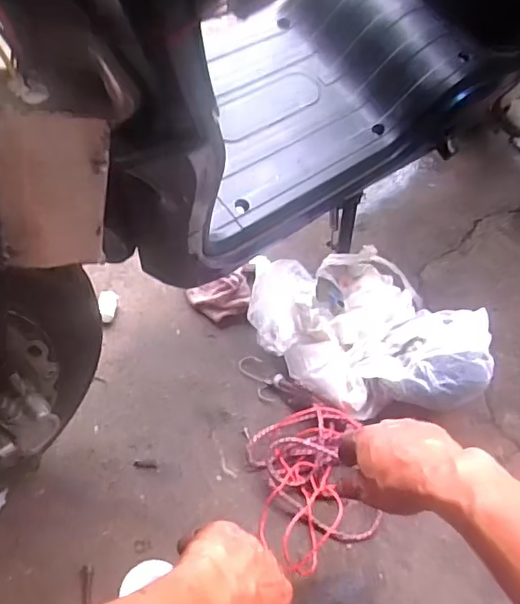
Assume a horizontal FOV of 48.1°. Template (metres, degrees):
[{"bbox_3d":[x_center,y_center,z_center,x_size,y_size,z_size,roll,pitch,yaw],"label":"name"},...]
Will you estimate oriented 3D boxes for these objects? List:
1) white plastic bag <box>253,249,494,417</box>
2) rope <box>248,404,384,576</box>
[{"bbox_3d":[0.132,0.041,0.752,0.279,0.114,0.214,2,50,1],"label":"white plastic bag"},{"bbox_3d":[0.064,0.198,0.648,0.138,0.061,0.161,-9,50,-12],"label":"rope"}]

